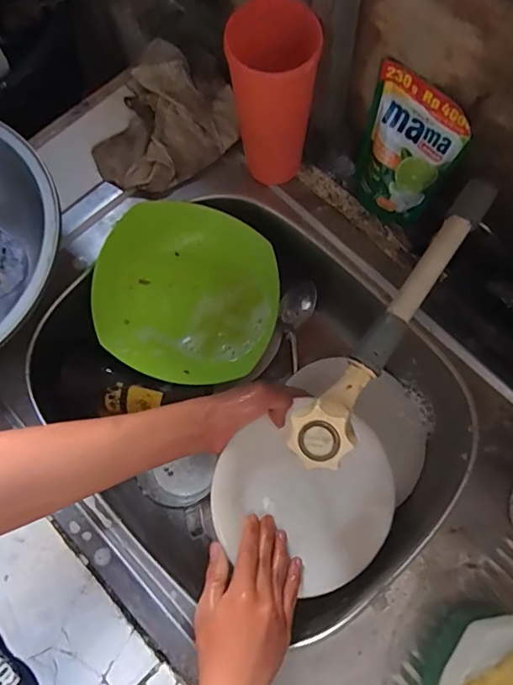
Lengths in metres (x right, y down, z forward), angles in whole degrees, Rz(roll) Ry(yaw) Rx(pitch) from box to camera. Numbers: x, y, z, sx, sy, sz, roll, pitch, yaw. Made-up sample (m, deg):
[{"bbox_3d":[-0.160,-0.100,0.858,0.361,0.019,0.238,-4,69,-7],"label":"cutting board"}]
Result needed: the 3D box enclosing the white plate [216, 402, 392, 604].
[{"bbox_3d":[0.055,0.164,0.501,0.189,0.036,0.177,0,75,-1],"label":"white plate"}]

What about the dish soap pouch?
[{"bbox_3d":[0.150,-0.198,0.510,0.106,0.154,0.046,41,78,10],"label":"dish soap pouch"}]

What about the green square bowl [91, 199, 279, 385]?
[{"bbox_3d":[-0.080,-0.059,0.576,0.217,0.060,0.208,19,84,-7],"label":"green square bowl"}]

